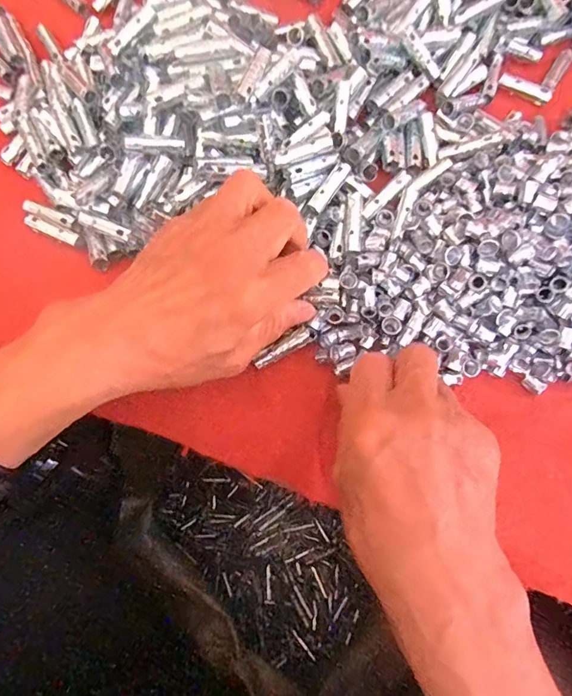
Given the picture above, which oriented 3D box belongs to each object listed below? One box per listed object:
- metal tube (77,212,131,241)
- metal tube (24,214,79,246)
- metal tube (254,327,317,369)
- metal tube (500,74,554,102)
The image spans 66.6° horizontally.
[{"bbox_3d":[-0.120,-0.080,0.286,0.038,0.007,0.008,22,79,7],"label":"metal tube"},{"bbox_3d":[-0.158,-0.080,0.293,0.039,0.004,0.009,25,79,8],"label":"metal tube"},{"bbox_3d":[0.000,0.000,0.274,0.043,0.011,0.009,-31,79,-1],"label":"metal tube"},{"bbox_3d":[0.176,-0.190,0.318,0.038,0.006,0.010,27,80,8],"label":"metal tube"}]

